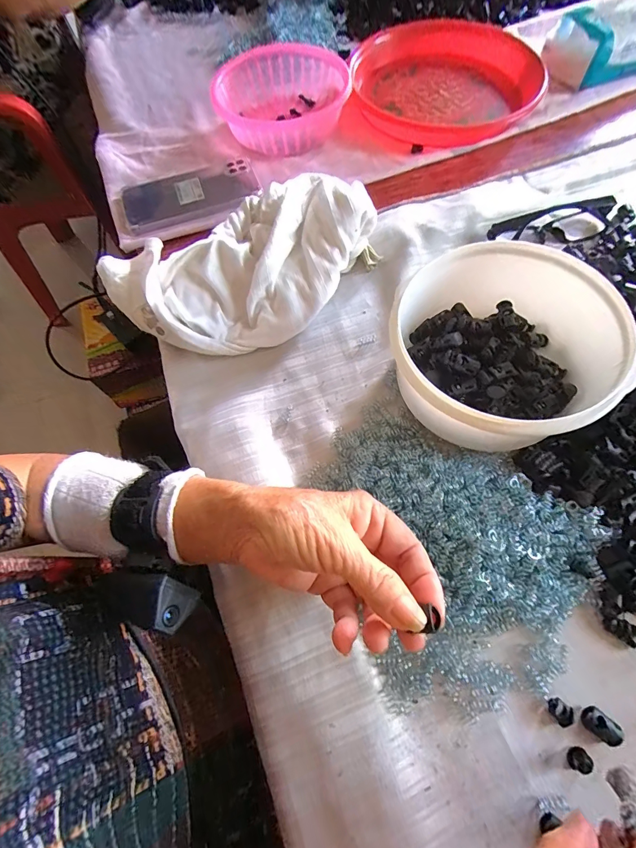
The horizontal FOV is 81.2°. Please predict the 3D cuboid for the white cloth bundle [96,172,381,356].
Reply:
[{"bbox_3d":[-0.071,-0.157,0.371,0.254,0.067,0.154,-30,69,-10],"label":"white cloth bundle"}]

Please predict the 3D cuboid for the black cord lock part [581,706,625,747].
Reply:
[{"bbox_3d":[0.180,0.191,0.234,0.021,0.007,0.014,39,74,16],"label":"black cord lock part"}]

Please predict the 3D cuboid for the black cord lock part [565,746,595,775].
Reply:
[{"bbox_3d":[0.162,0.207,0.228,0.010,0.010,0.013,33,72,16],"label":"black cord lock part"}]

